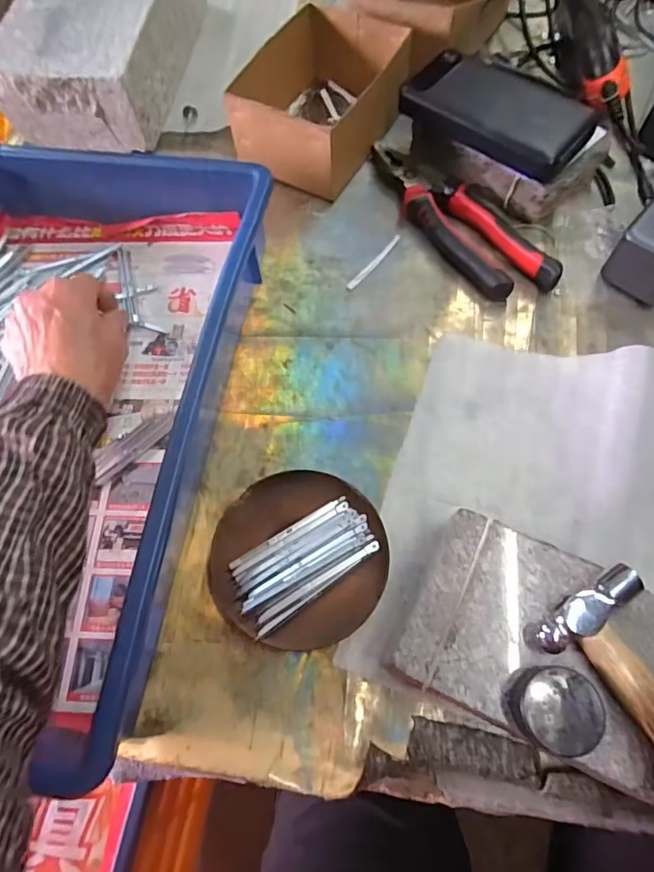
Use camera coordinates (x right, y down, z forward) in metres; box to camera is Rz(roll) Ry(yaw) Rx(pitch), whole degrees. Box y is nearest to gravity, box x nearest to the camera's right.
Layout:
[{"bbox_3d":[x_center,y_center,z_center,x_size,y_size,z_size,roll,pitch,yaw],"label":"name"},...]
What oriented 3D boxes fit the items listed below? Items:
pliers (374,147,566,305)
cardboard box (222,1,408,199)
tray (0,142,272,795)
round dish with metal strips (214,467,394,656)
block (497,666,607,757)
[{"bbox_3d":[0.117,-0.193,0.460,0.071,0.028,0.203,-34,70,-11],"label":"pliers"},{"bbox_3d":[0.001,-0.324,0.499,0.113,0.081,0.179,27,71,13],"label":"cardboard box"},{"bbox_3d":[-0.212,-0.027,0.377,0.279,0.079,0.411,8,65,7],"label":"tray"},{"bbox_3d":[-0.018,0.081,0.351,0.113,0.017,0.112,-1,67,2],"label":"round dish with metal strips"},{"bbox_3d":[0.110,0.133,0.253,0.039,0.022,0.036,-1,67,2],"label":"block"}]

